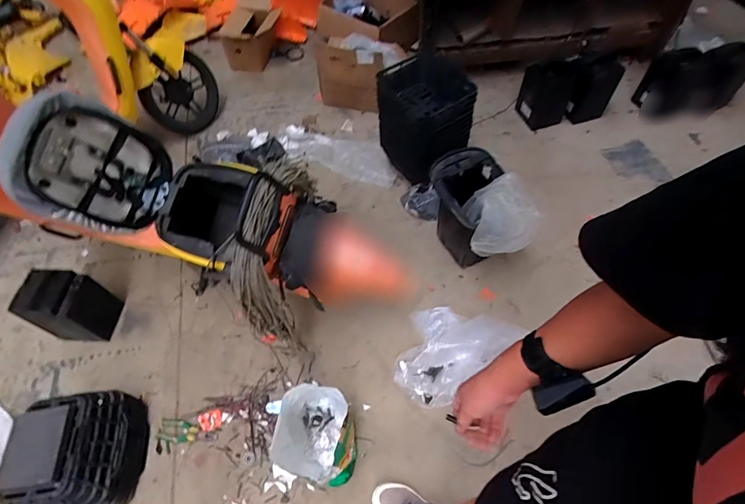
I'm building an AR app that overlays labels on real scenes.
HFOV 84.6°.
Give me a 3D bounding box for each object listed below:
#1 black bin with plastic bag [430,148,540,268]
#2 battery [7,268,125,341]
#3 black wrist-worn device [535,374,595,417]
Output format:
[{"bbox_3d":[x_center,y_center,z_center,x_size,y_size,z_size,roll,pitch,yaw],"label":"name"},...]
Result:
[{"bbox_3d":[0.385,-0.124,1.508,0.279,0.330,0.385,-21,58,-10],"label":"black bin with plastic bag"},{"bbox_3d":[-1.031,0.185,1.401,0.191,0.262,0.175,1,57,4],"label":"battery"},{"bbox_3d":[0.236,0.175,0.507,0.070,0.020,0.034,-34,50,30],"label":"black wrist-worn device"}]

